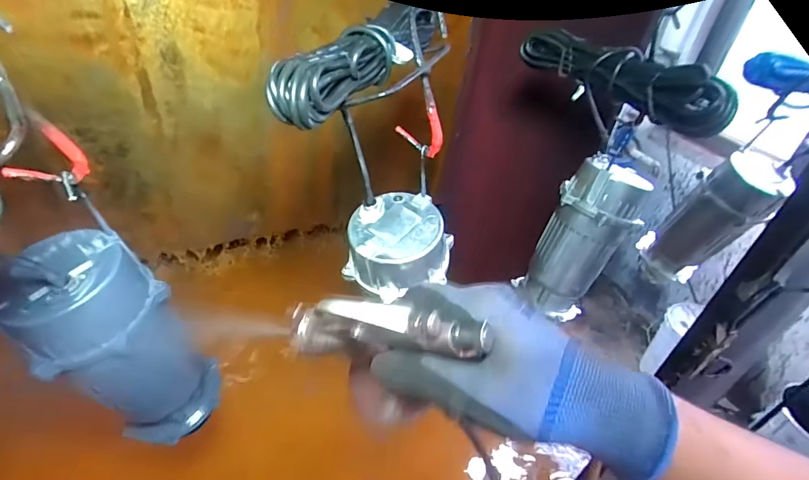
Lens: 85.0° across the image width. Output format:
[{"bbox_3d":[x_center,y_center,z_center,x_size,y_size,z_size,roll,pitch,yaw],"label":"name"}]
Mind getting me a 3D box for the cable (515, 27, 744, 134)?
[{"bbox_3d":[0.319,-0.247,0.664,0.054,0.082,0.354,-17,38,-21],"label":"cable"}]

